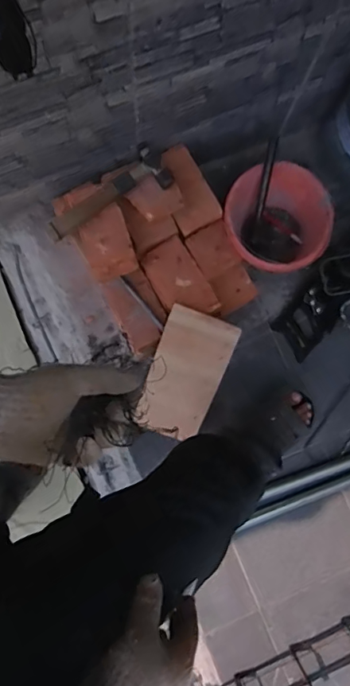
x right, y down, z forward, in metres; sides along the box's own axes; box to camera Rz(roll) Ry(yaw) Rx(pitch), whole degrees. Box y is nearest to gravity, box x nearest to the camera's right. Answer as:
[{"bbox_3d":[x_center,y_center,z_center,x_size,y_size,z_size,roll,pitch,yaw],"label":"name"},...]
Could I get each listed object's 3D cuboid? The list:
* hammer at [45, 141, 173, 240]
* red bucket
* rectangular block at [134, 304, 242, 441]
[{"bbox_3d":[-0.153,-0.328,1.098,0.288,0.032,0.110,-33,84,-7],"label":"hammer"},{"bbox_3d":[0.246,-0.292,1.225,0.239,0.199,0.246,0,81,-2],"label":"red bucket"},{"bbox_3d":[0.023,0.079,1.168,0.162,0.023,0.308,21,106,2],"label":"rectangular block"}]

